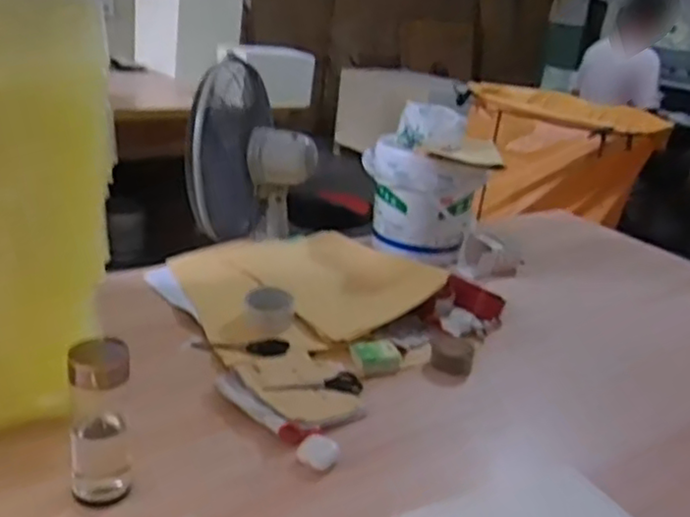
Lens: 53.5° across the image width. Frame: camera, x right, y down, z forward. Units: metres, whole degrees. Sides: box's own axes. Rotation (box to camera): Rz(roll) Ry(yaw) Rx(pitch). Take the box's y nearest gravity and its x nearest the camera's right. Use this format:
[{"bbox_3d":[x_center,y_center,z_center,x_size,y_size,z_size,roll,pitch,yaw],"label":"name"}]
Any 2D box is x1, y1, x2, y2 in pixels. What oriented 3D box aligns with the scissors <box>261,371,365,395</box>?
[{"bbox_3d":[-0.048,0.188,1.044,0.147,0.010,0.049,3,22,-10],"label":"scissors"}]

